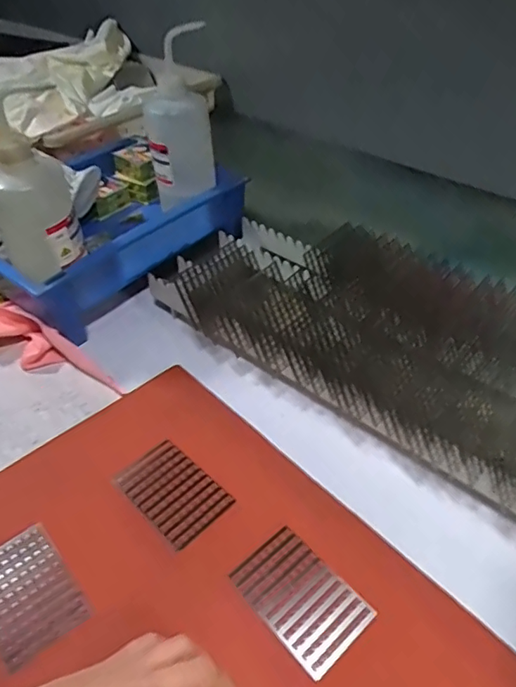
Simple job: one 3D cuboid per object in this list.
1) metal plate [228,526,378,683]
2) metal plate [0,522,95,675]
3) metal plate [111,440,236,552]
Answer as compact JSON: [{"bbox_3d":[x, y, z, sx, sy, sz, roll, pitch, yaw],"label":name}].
[{"bbox_3d":[0.028,0.169,0.359,0.055,0.007,0.086,-35,47,-23],"label":"metal plate"},{"bbox_3d":[-0.161,0.168,0.369,0.057,0.011,0.073,-30,50,-28],"label":"metal plate"},{"bbox_3d":[-0.066,0.114,0.418,0.082,0.009,0.056,37,59,27],"label":"metal plate"}]

